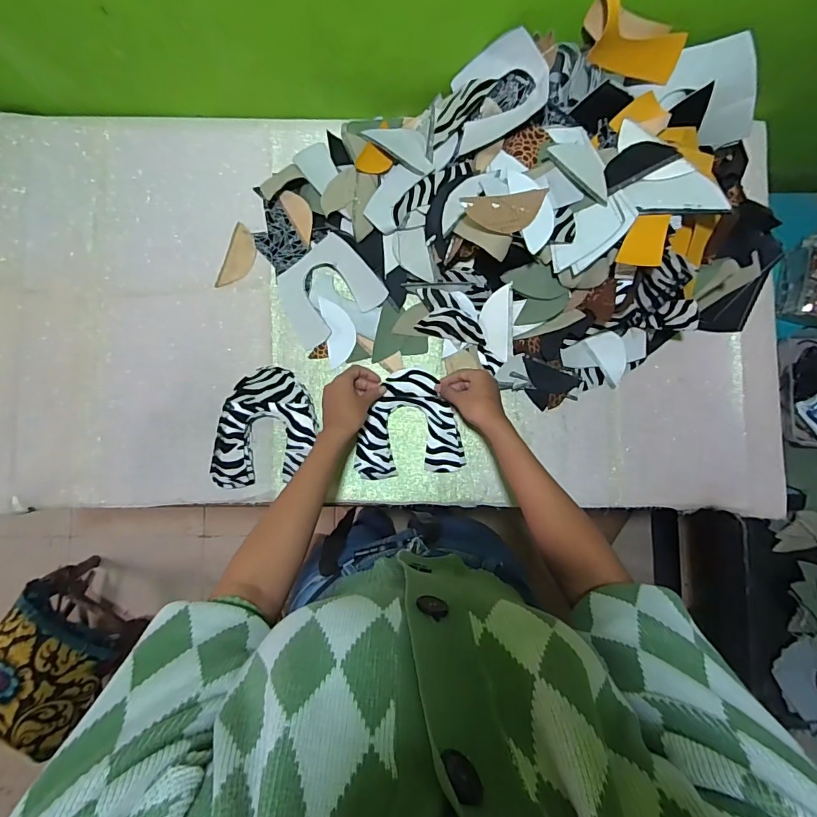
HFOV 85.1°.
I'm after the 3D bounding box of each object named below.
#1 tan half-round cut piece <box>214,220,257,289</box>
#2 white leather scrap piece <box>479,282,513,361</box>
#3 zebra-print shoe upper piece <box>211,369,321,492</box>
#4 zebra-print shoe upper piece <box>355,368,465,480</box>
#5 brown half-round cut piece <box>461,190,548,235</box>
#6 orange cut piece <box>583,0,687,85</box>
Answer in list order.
[{"bbox_3d":[-0.263,-0.233,0.690,0.047,0.006,0.102,19,86,6],"label":"tan half-round cut piece"},{"bbox_3d":[0.130,-0.127,0.657,0.049,0.008,0.105,8,113,30],"label":"white leather scrap piece"},{"bbox_3d":[-0.207,0.031,0.656,0.138,0.032,0.178,10,84,-1],"label":"zebra-print shoe upper piece"},{"bbox_3d":[-0.002,0.023,0.657,0.155,0.031,0.150,-6,84,-3],"label":"zebra-print shoe upper piece"},{"bbox_3d":[0.124,-0.248,0.564,0.110,0.012,0.054,-7,79,-7],"label":"brown half-round cut piece"},{"bbox_3d":[0.280,-0.455,0.554,0.141,0.059,0.052,8,83,-21],"label":"orange cut piece"}]

